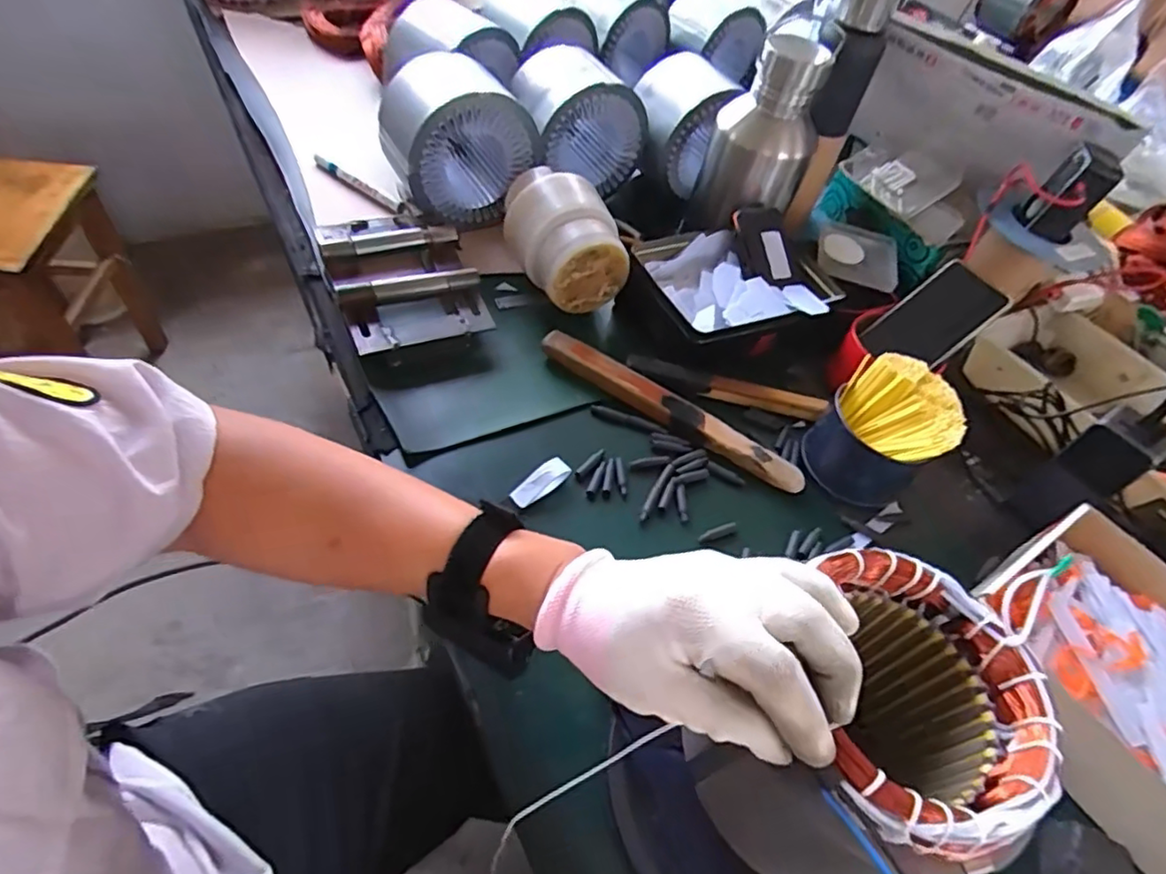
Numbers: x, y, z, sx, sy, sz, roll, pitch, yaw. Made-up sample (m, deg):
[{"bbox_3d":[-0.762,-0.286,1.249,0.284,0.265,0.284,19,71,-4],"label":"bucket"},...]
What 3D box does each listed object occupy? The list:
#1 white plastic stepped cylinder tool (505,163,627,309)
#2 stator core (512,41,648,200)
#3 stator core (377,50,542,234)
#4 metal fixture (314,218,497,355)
[{"bbox_3d":[-0.024,-0.212,0.672,0.111,0.099,0.147,-9,53,-17],"label":"white plastic stepped cylinder tool"},{"bbox_3d":[-0.005,-0.391,0.788,0.160,0.129,0.104,-17,56,-23],"label":"stator core"},{"bbox_3d":[-0.143,-0.341,0.723,0.153,0.133,0.129,-21,58,-25],"label":"stator core"},{"bbox_3d":[-0.185,-0.158,0.631,0.139,0.041,0.184,-16,56,-22],"label":"metal fixture"}]

